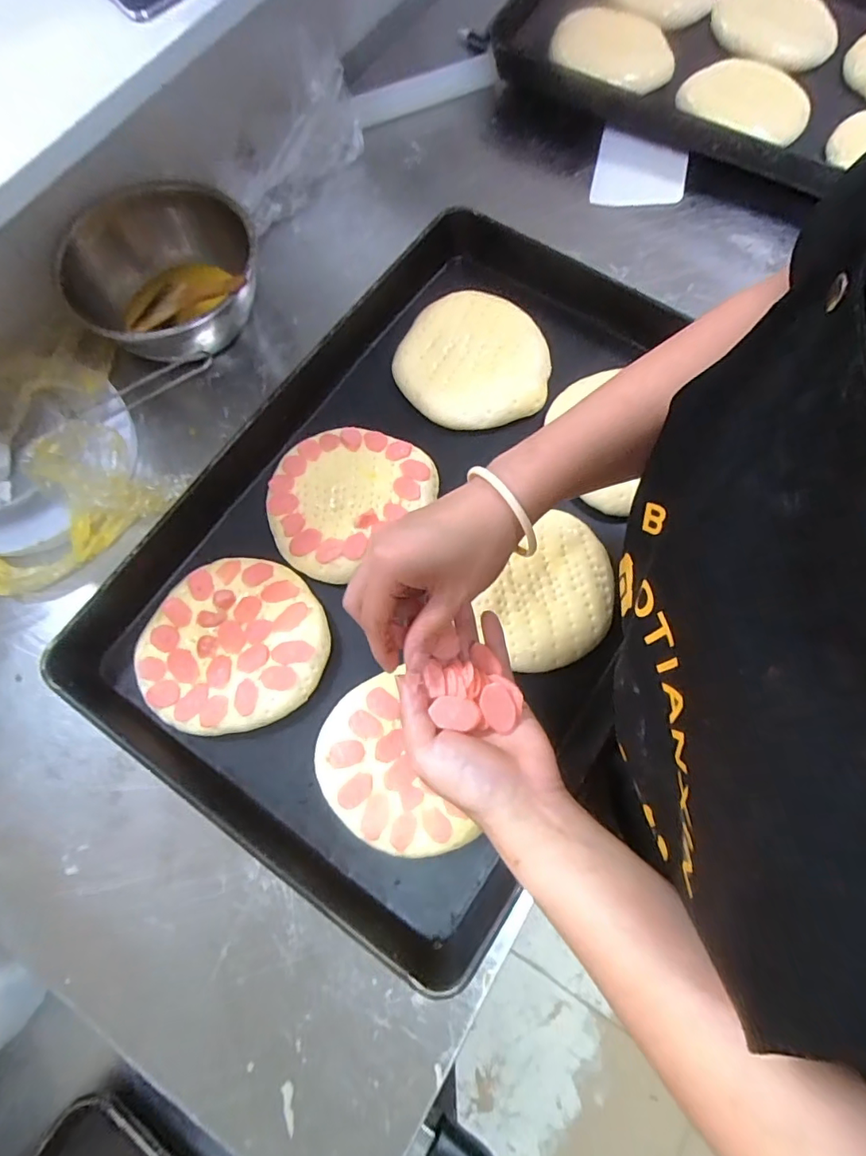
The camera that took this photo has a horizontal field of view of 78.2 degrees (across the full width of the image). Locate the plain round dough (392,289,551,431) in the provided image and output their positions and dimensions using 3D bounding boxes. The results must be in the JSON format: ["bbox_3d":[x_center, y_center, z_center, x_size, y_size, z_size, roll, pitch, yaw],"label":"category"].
[{"bbox_3d":[0.040,-0.224,0.543,0.150,0.022,0.147,0,72,1],"label":"plain round dough"}]

